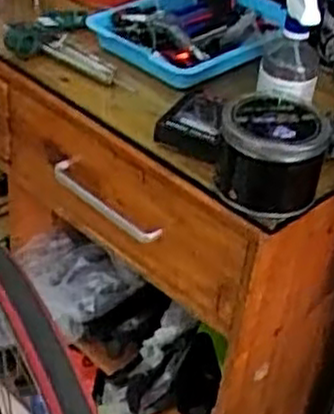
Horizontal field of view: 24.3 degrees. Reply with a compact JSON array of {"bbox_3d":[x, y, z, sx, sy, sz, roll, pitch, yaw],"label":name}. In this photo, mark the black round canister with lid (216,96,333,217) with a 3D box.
[{"bbox_3d":[0.127,-0.068,0.951,0.123,0.098,0.127,4,38,-3],"label":"black round canister with lid"}]

